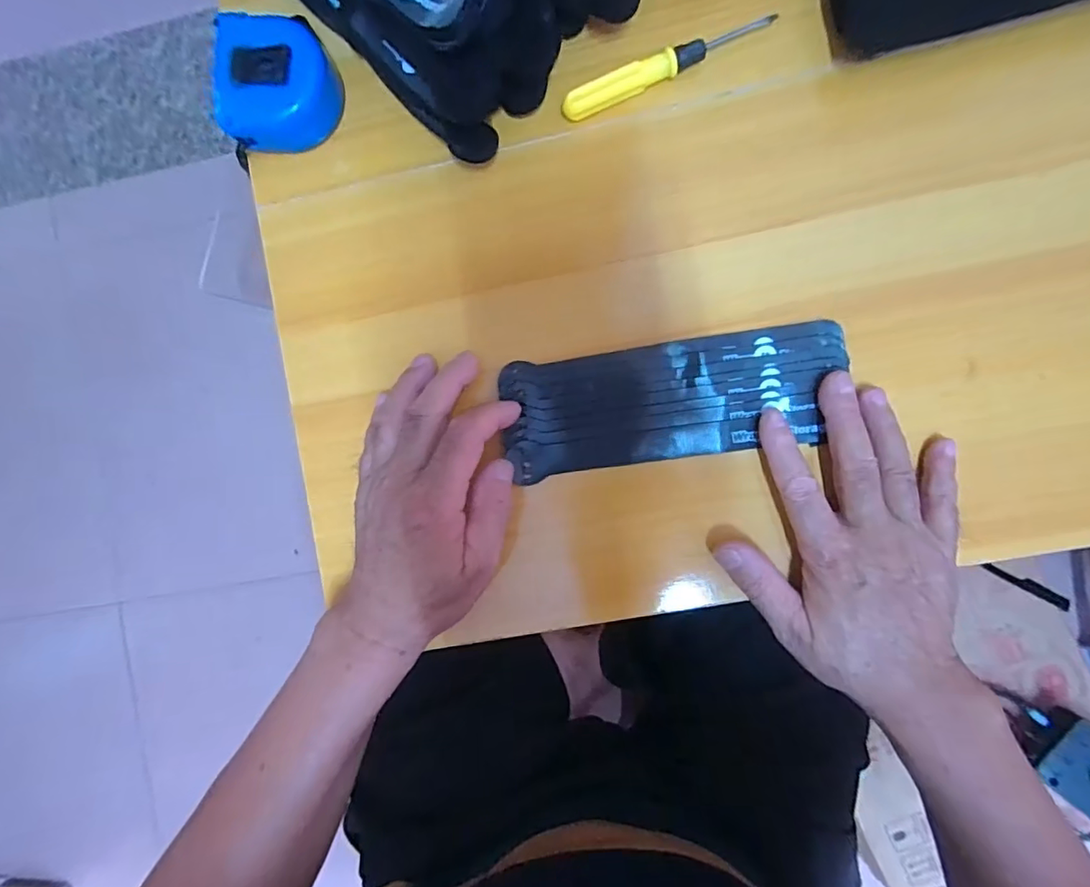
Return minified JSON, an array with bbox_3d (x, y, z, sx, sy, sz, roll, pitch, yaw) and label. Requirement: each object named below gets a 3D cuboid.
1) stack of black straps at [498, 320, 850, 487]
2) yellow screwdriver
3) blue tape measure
[{"bbox_3d":[0.074,-0.026,0.319,0.195,0.015,0.071,-11,89,6],"label":"stack of black straps"},{"bbox_3d":[0.072,-0.223,0.315,0.127,0.022,0.015,-24,88,5],"label":"yellow screwdriver"},{"bbox_3d":[-0.163,-0.217,0.321,0.066,0.040,0.070,1,90,6],"label":"blue tape measure"}]

